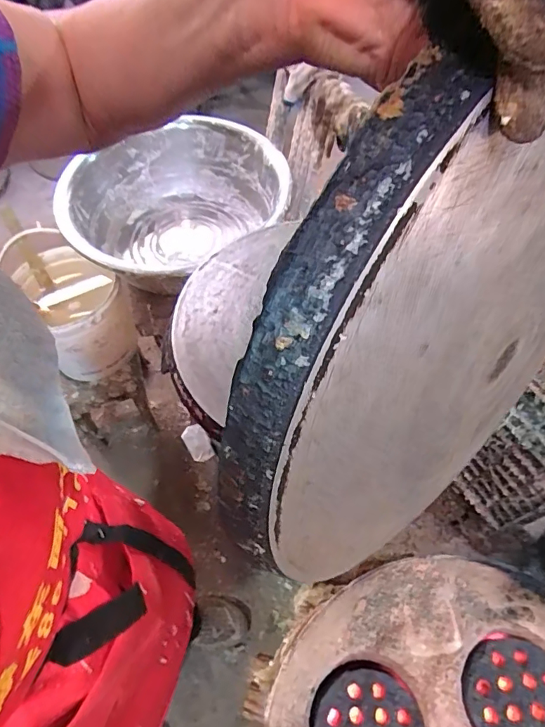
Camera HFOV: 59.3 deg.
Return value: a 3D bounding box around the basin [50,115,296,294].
[{"bbox_3d":[-0.242,-0.368,1.140,0.475,0.216,0.475,0,59,0],"label":"basin"}]

